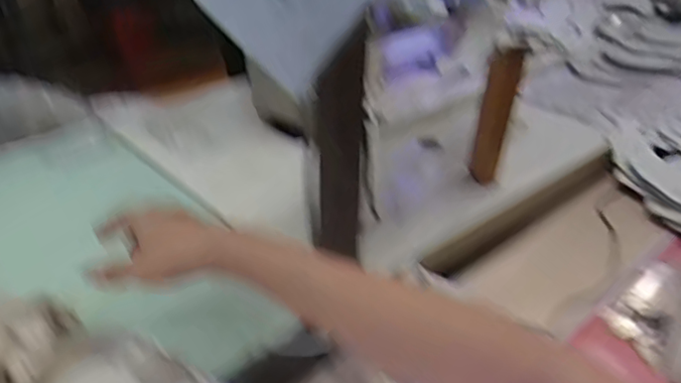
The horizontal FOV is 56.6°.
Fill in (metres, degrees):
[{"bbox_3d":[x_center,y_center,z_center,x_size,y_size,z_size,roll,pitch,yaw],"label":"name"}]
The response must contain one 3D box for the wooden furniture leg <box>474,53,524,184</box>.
[{"bbox_3d":[0.194,-0.097,0.801,0.046,0.179,0.035,11,32,14],"label":"wooden furniture leg"}]

